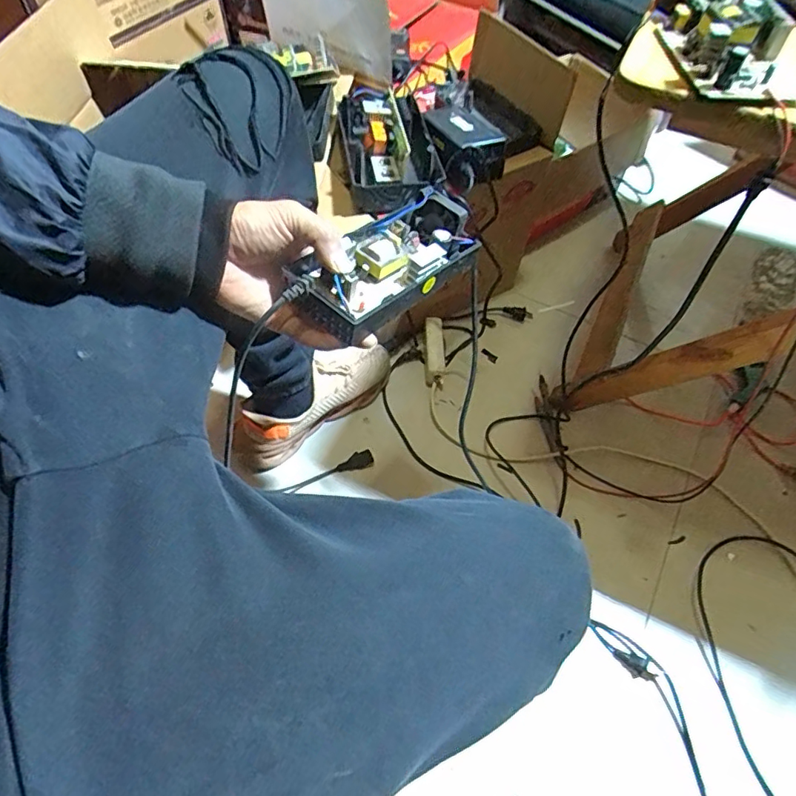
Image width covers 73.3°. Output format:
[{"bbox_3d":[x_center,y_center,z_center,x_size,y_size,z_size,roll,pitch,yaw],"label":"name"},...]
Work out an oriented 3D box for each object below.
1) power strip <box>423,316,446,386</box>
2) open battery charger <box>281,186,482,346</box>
[{"bbox_3d":[0.062,-0.079,0.926,0.036,0.034,0.122,2,70,0],"label":"power strip"},{"bbox_3d":[-0.007,-0.119,0.458,0.084,0.047,0.167,37,61,20],"label":"open battery charger"}]

